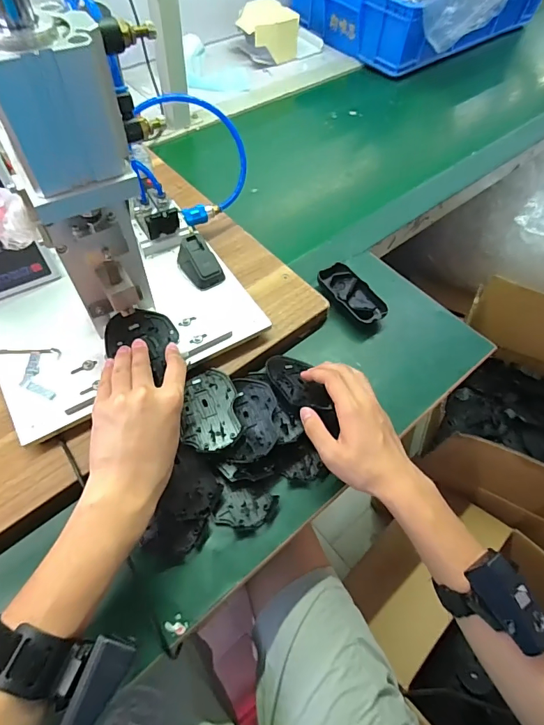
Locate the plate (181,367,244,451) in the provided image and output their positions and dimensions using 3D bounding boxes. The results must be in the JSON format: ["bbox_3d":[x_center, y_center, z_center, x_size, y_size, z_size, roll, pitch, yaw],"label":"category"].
[{"bbox_3d":[-0.069,0.051,0.478,0.060,0.009,0.101,-2,59,-6],"label":"plate"}]

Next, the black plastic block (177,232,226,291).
[{"bbox_3d":[-0.094,-0.132,0.544,0.040,0.033,0.067,-31,66,-21],"label":"black plastic block"}]

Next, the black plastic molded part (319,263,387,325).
[{"bbox_3d":[0.113,-0.092,0.601,0.052,0.031,0.105,-31,66,-21],"label":"black plastic molded part"}]

